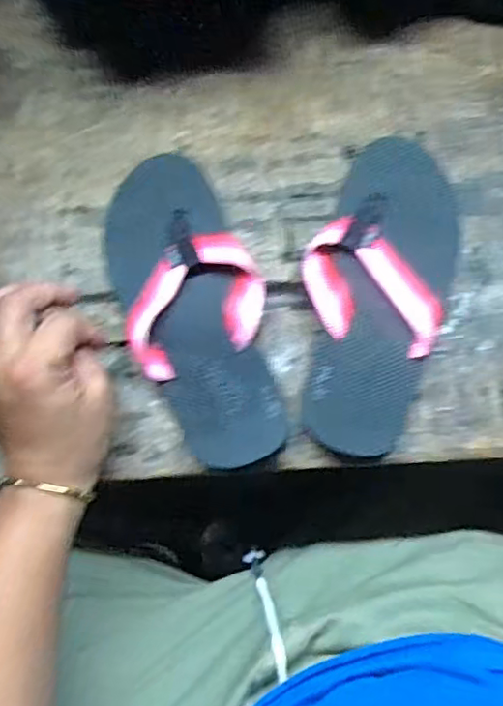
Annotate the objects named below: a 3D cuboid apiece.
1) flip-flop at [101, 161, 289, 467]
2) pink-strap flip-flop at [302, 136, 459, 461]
[{"bbox_3d":[-0.043,-0.036,0.425,0.096,0.038,0.234,-18,74,-6],"label":"flip-flop"},{"bbox_3d":[0.091,-0.045,0.429,0.104,0.040,0.230,15,73,4],"label":"pink-strap flip-flop"}]

